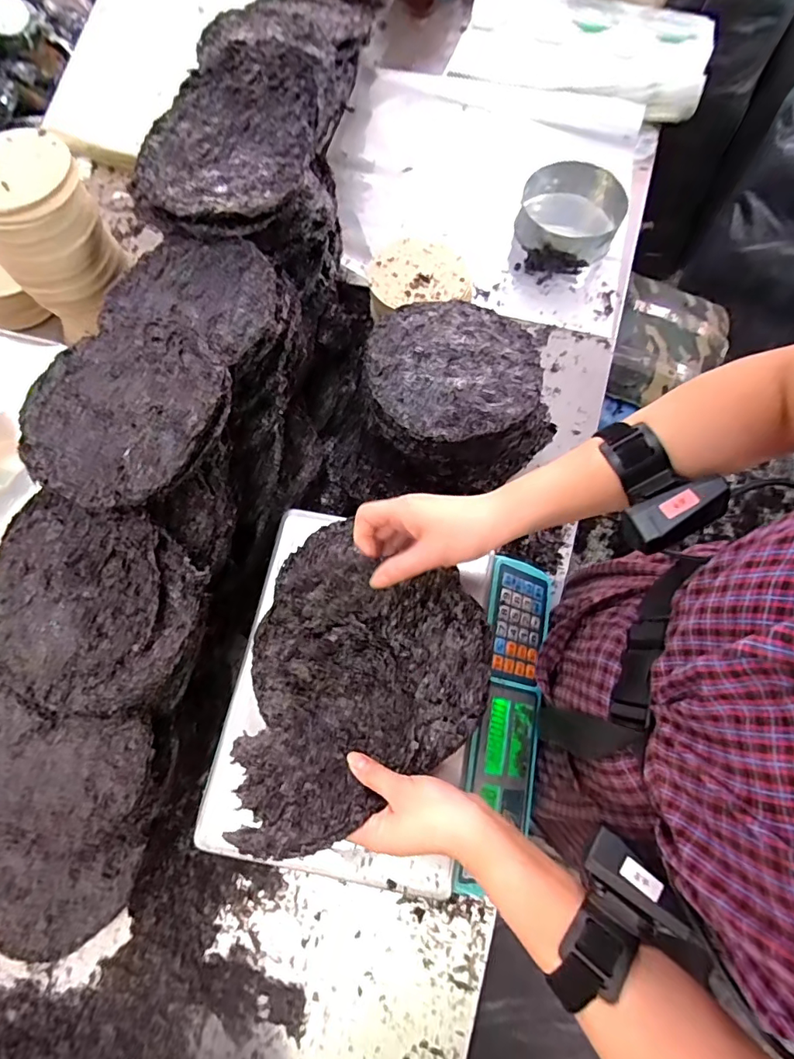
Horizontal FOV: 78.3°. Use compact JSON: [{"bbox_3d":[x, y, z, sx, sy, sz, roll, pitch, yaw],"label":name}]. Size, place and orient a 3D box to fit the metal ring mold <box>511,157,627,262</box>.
[{"bbox_3d":[0.308,-0.563,0.856,0.177,0.076,0.192,15,72,4],"label":"metal ring mold"}]

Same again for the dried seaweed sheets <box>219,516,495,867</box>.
[{"bbox_3d":[-0.032,0.142,0.406,0.193,0.059,0.246,21,72,6],"label":"dried seaweed sheets"}]

